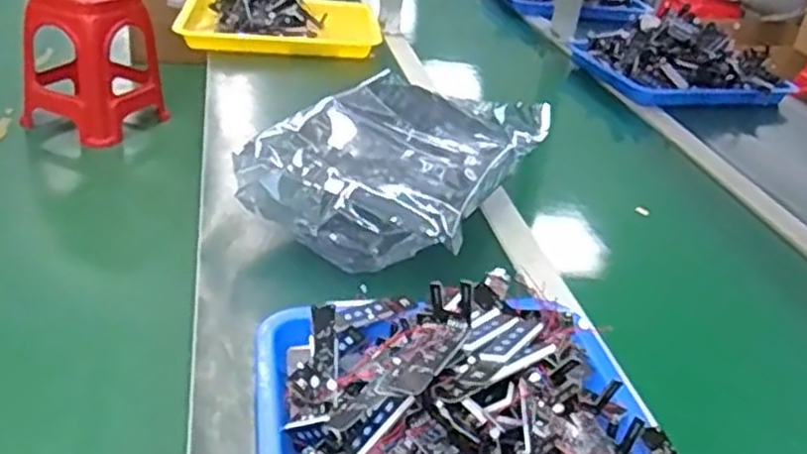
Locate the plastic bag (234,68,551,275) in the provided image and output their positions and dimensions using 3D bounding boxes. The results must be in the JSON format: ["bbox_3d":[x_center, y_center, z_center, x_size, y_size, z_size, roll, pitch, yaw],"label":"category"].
[{"bbox_3d":[0.010,-0.069,0.853,0.214,0.104,0.342,20,32,21],"label":"plastic bag"}]

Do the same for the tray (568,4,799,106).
[{"bbox_3d":[0.476,-0.295,1.329,0.286,0.094,0.257,-4,31,-18],"label":"tray"}]

